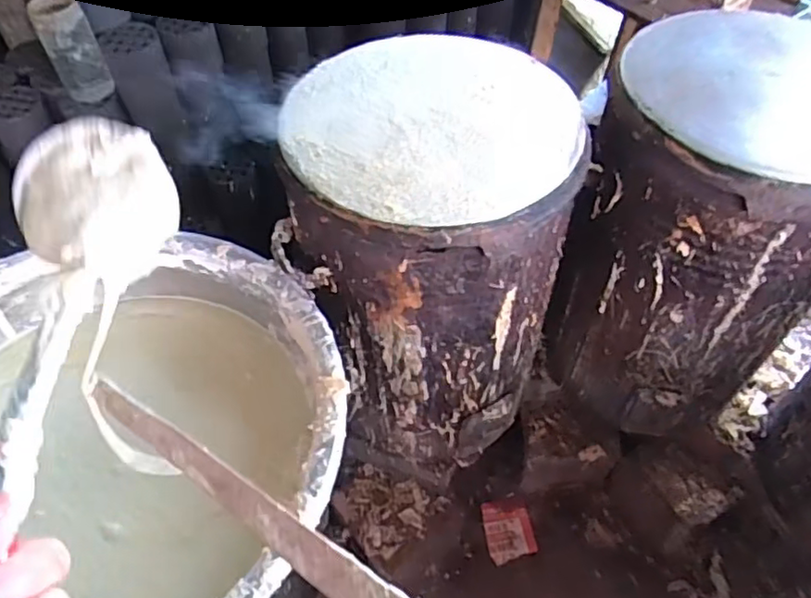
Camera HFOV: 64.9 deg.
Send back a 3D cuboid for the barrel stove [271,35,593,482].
[{"bbox_3d":[0.043,-0.048,1.017,0.371,0.587,0.376,11,53,10],"label":"barrel stove"}]

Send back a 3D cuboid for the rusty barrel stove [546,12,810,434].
[{"bbox_3d":[0.456,-0.098,1.046,0.351,0.578,0.386,13,53,12],"label":"rusty barrel stove"}]

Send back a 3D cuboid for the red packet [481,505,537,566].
[{"bbox_3d":[0.225,0.500,1.372,0.107,0.022,0.127,-4,46,-8],"label":"red packet"}]

